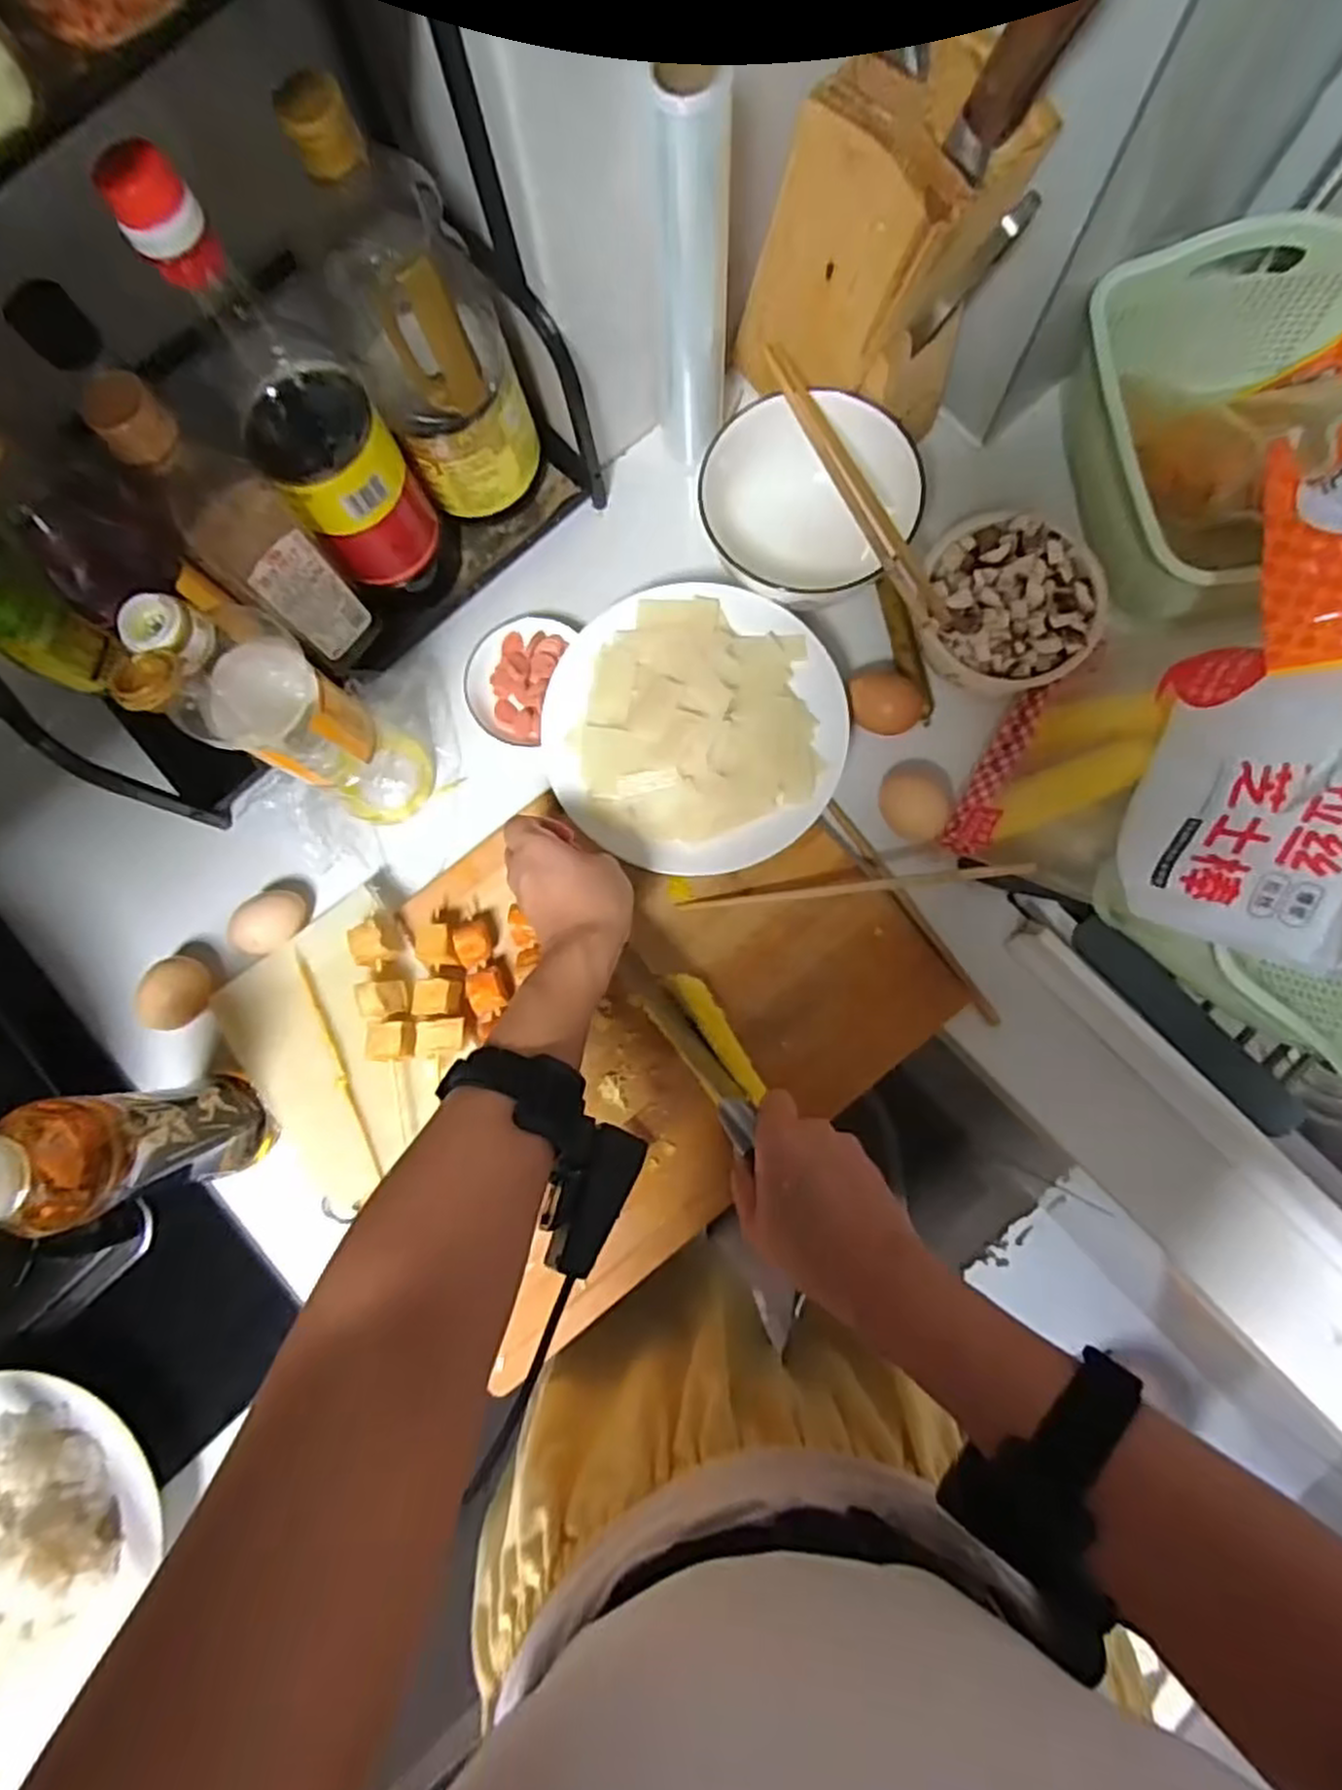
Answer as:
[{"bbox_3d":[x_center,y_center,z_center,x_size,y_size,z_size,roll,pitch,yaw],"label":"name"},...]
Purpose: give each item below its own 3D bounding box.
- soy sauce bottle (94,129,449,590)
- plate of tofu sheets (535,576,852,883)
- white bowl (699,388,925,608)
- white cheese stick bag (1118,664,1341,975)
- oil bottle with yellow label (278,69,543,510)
[{"bbox_3d":[-0.207,-0.274,0.440,0.071,0.247,0.066,0,81,2],"label":"soy sauce bottle"},{"bbox_3d":[0.016,-0.115,0.542,0.199,0.049,0.196,0,81,2],"label":"plate of tofu sheets"},{"bbox_3d":[0.100,-0.280,0.557,0.154,0.066,0.126,-20,81,-1],"label":"white bowl"},{"bbox_3d":[0.332,-0.070,0.410,0.139,0.041,0.205,27,81,42],"label":"white cheese stick bag"},{"bbox_3d":[-0.145,-0.342,0.465,0.085,0.229,0.075,-17,81,0],"label":"oil bottle with yellow label"}]

